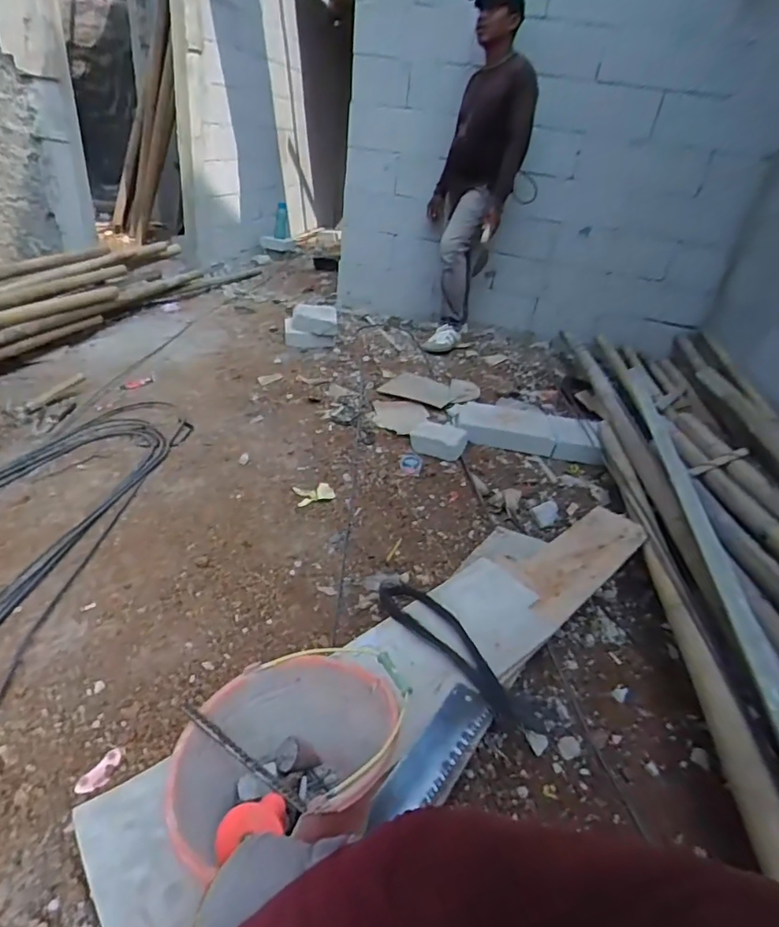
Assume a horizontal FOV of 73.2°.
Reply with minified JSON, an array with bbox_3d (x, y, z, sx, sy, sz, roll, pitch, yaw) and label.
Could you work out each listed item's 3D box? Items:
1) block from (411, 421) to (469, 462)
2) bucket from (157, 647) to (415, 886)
[{"bbox_3d":[0.165,-0.085,1.752,0.184,0.068,0.145,19,34,18],"label":"block"},{"bbox_3d":[-0.135,0.417,0.706,0.257,0.204,0.297,13,32,8],"label":"bucket"}]

